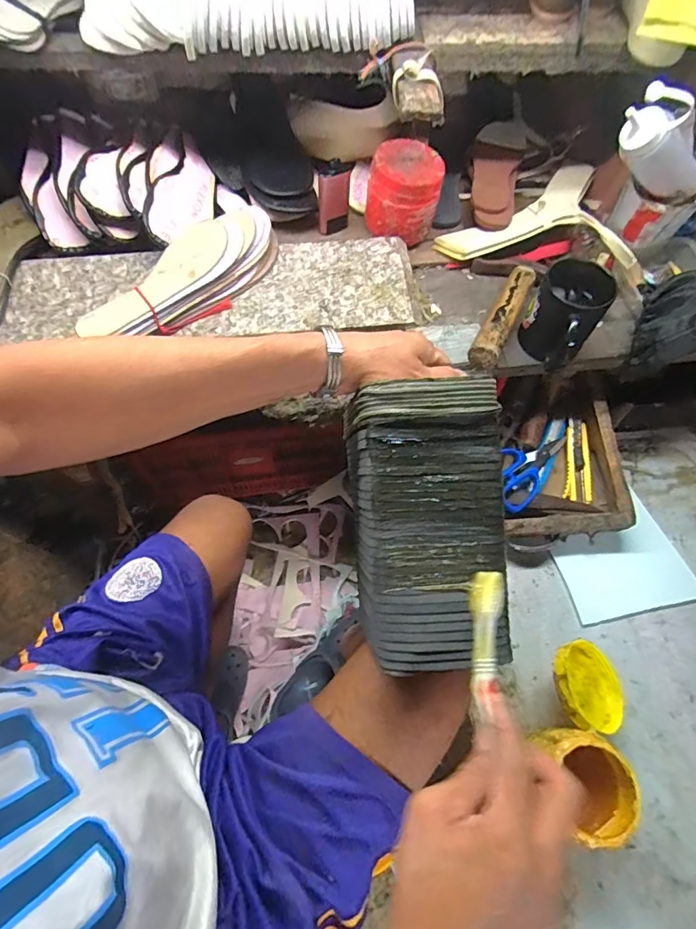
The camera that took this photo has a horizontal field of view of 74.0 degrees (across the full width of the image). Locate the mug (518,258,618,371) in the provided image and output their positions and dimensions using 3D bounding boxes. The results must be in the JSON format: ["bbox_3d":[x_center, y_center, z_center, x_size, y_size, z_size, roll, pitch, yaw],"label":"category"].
[{"bbox_3d":[0.261,-0.184,0.561,0.083,0.081,0.107,39,68,15],"label":"mug"}]

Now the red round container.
[{"bbox_3d":[0.077,-0.369,0.644,0.093,0.105,0.090,1,64,-3],"label":"red round container"}]

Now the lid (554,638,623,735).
[{"bbox_3d":[0.265,0.244,0.507,0.096,0.014,0.090,20,51,-26],"label":"lid"}]

